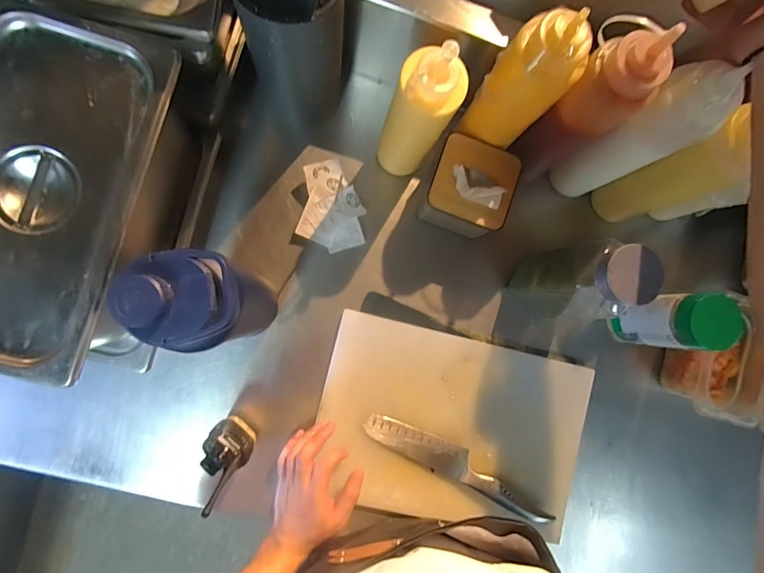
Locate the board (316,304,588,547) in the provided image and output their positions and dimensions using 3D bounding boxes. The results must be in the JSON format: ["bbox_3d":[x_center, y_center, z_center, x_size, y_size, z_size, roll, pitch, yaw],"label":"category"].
[{"bbox_3d":[0.106,0.202,0.583,0.385,0.020,0.252,14,84,-5],"label":"board"}]

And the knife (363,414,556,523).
[{"bbox_3d":[0.116,0.260,0.577,0.301,0.019,0.046,28,83,-4],"label":"knife"}]

